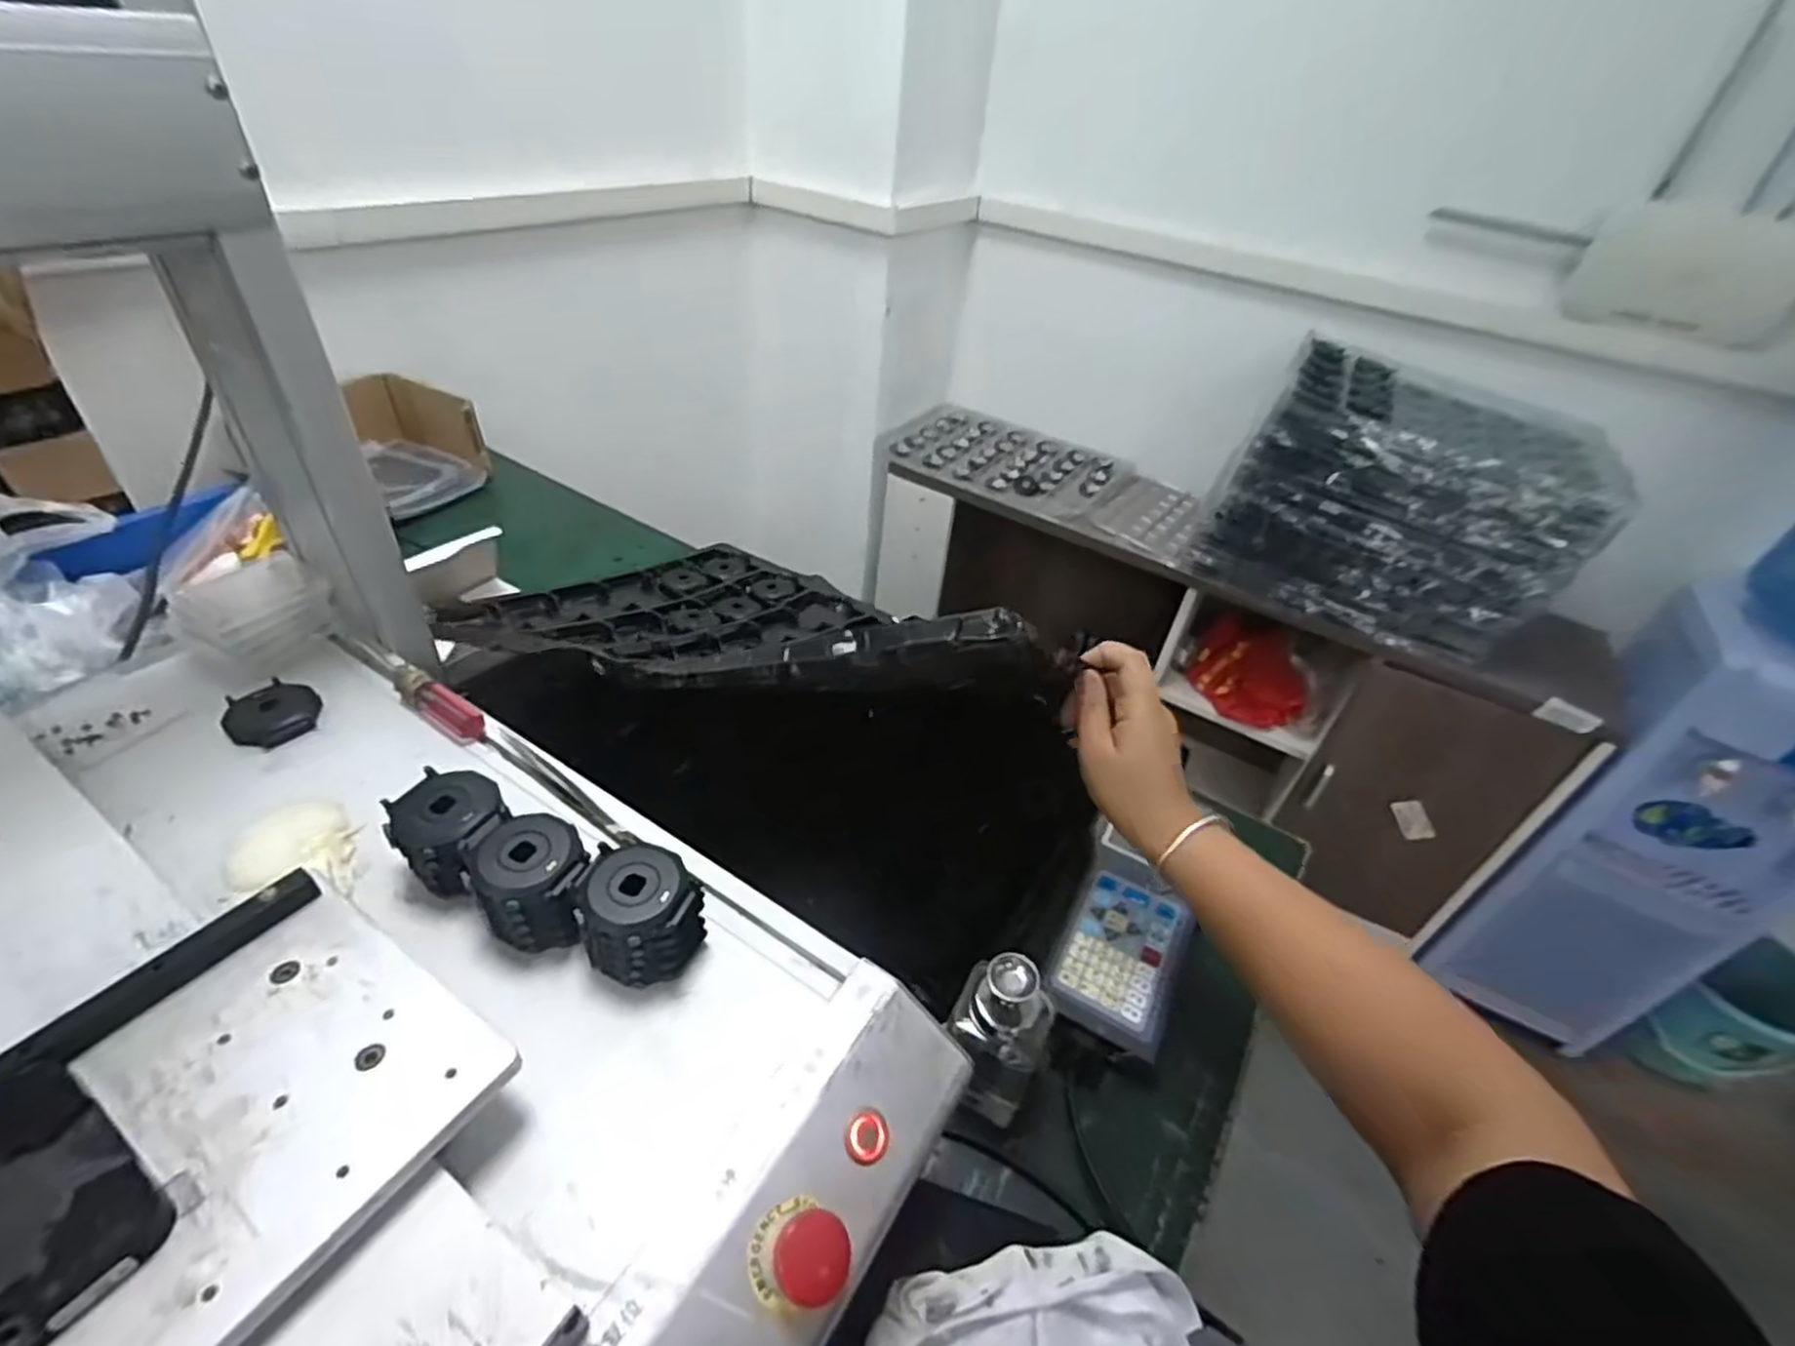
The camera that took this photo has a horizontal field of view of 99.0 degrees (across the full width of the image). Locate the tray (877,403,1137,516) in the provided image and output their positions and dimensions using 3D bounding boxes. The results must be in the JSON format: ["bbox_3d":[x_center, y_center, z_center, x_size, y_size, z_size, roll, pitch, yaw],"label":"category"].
[{"bbox_3d":[0.225,-0.439,1.535,0.451,0.027,0.363,24,42,19],"label":"tray"}]

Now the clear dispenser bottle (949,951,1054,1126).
[{"bbox_3d":[0.063,0.206,0.450,0.052,0.115,0.056,23,42,18],"label":"clear dispenser bottle"}]

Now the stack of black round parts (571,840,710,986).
[{"bbox_3d":[-0.122,0.116,0.368,0.055,0.048,0.050,16,40,11],"label":"stack of black round parts"}]

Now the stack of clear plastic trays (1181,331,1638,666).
[{"bbox_3d":[0.739,-0.262,1.161,0.472,0.297,0.260,20,41,15],"label":"stack of clear plastic trays"}]

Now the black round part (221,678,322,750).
[{"bbox_3d":[-0.385,0.025,0.474,0.052,0.009,0.047,31,44,26],"label":"black round part"}]

